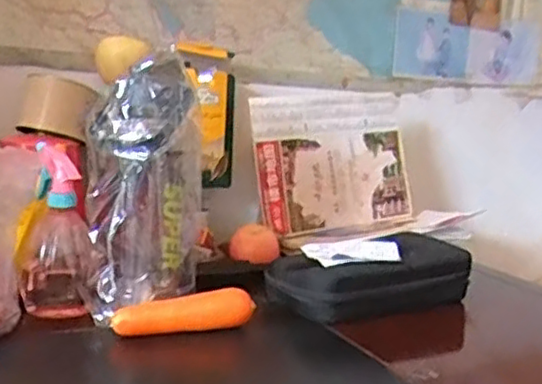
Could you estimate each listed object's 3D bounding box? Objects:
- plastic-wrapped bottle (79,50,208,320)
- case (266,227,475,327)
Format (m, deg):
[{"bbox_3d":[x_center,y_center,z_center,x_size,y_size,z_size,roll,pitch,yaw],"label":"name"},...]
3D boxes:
[{"bbox_3d":[-0.144,-0.007,0.767,0.131,0.266,0.095,2,8,-6],"label":"plastic-wrapped bottle"},{"bbox_3d":[0.132,0.115,0.901,0.281,0.081,0.115,-2,10,-33],"label":"case"}]

